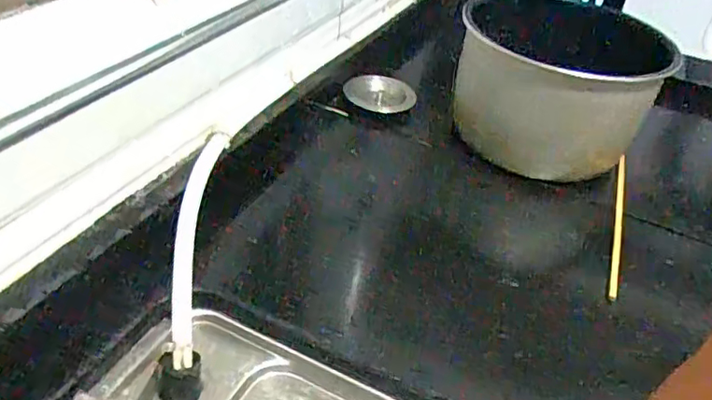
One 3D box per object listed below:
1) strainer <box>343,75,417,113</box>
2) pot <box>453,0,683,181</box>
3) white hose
[{"bbox_3d":[0.031,-0.126,0.715,0.078,0.026,0.069,18,39,14],"label":"strainer"},{"bbox_3d":[0.210,-0.127,0.651,0.190,0.124,0.203,4,38,-3],"label":"pot"},{"bbox_3d":[-0.130,0.029,0.478,0.028,0.015,0.212,3,58,-5],"label":"white hose"}]

